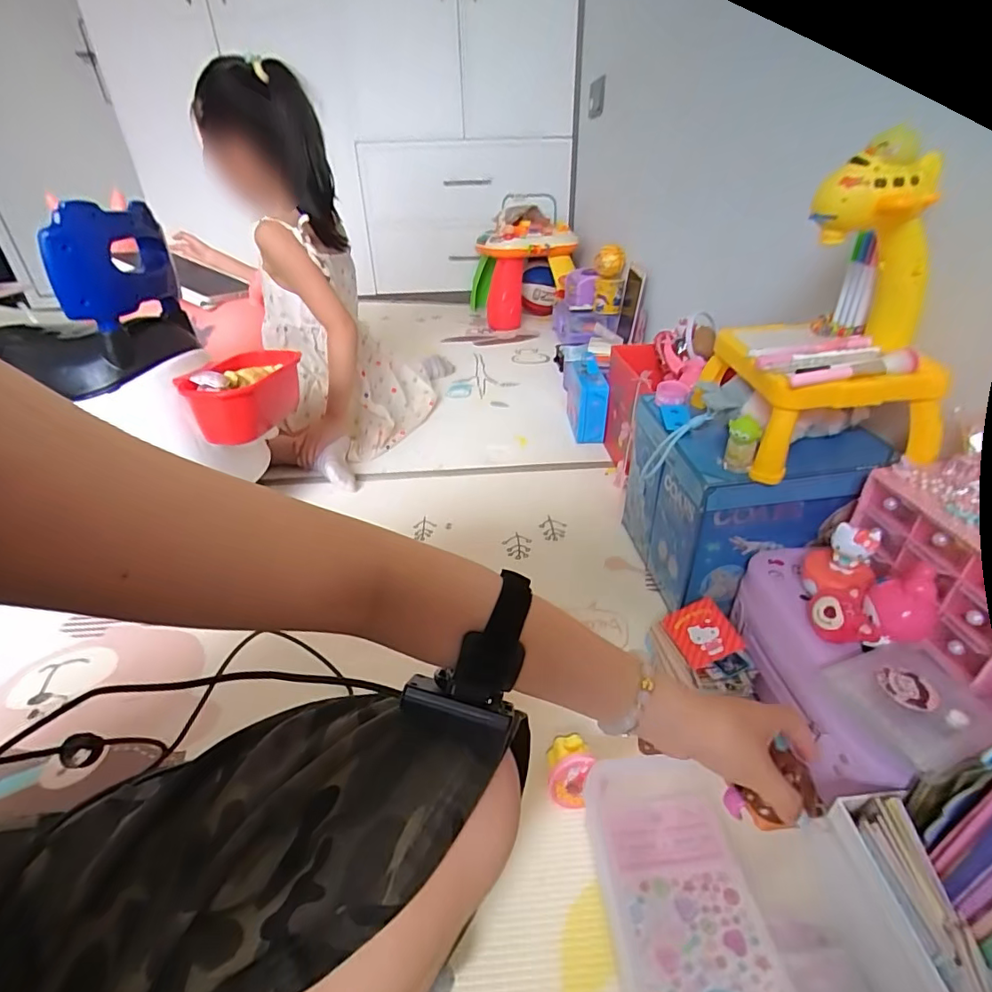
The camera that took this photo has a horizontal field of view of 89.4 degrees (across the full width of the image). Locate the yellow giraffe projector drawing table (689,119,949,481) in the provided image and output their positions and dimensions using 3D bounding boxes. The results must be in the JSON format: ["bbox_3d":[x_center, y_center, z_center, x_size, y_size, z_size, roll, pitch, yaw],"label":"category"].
[{"bbox_3d":[0.335,-0.178,0.519,0.169,0.279,0.202,-5,33,-5],"label":"yellow giraffe projector drawing table"}]

